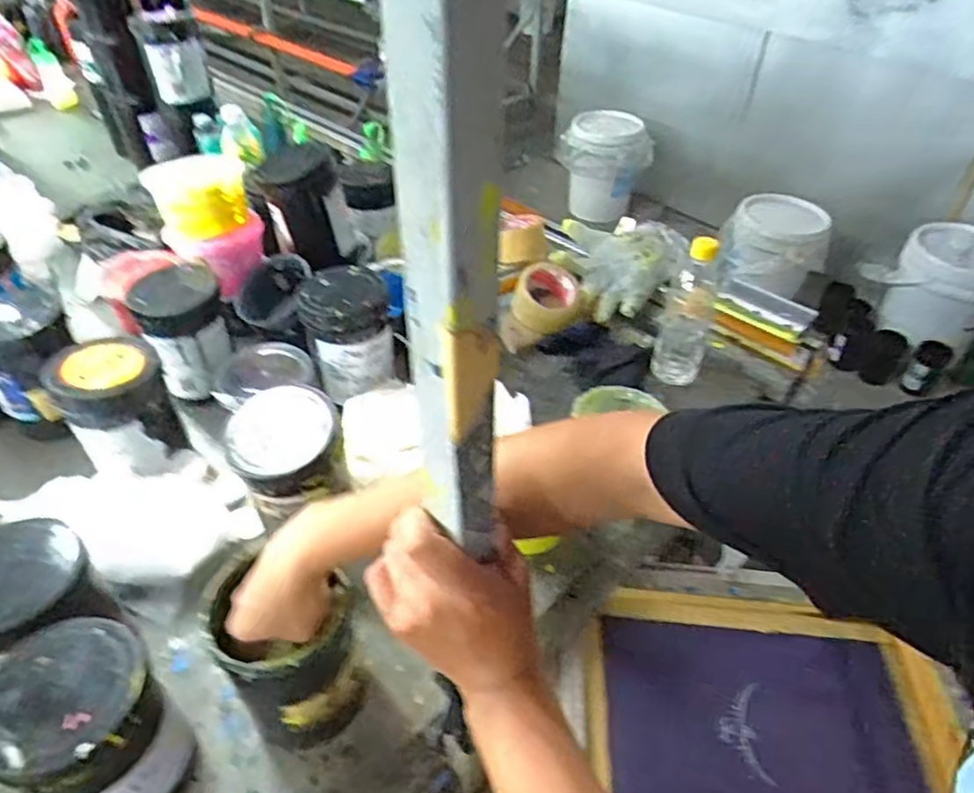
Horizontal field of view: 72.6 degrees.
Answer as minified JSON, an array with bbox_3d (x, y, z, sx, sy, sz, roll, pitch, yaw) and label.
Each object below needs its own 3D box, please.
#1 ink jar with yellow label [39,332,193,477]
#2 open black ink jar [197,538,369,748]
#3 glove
[{"bbox_3d":[-0.422,0.013,0.763,0.114,0.127,0.114,-18,45,-19],"label":"ink jar with yellow label"},{"bbox_3d":[-0.164,0.219,0.558,0.110,0.160,0.094,3,42,3],"label":"open black ink jar"},{"bbox_3d":[0.208,-0.219,1.084,0.195,0.060,0.237,28,49,27],"label":"glove"}]

